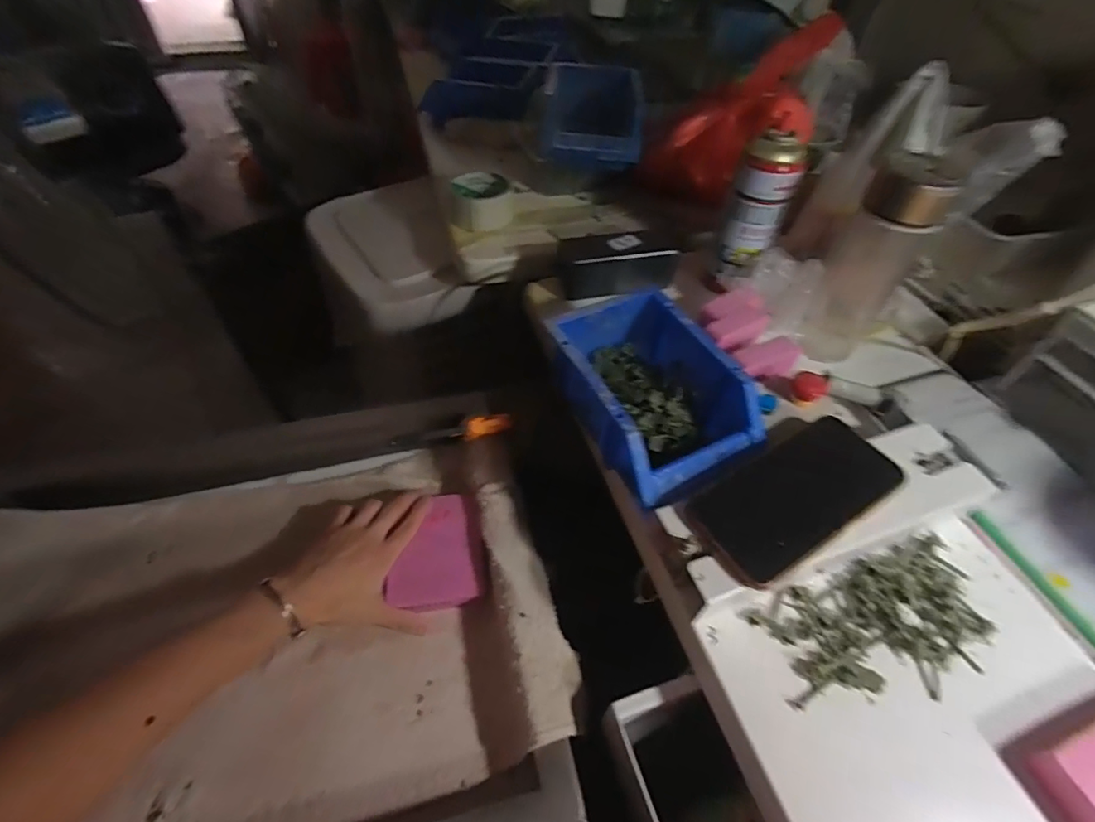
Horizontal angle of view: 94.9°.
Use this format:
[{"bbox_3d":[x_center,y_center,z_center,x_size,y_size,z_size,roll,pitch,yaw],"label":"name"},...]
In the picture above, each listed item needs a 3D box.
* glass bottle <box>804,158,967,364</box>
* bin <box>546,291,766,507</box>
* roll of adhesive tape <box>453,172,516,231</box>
[{"bbox_3d":[0.316,-0.142,0.496,0.068,0.199,0.076,33,56,23],"label":"glass bottle"},{"bbox_3d":[0.085,-0.018,0.432,0.124,0.065,0.175,-23,55,-21],"label":"bin"},{"bbox_3d":[-0.085,-0.284,0.673,0.083,0.041,0.087,-1,50,-4],"label":"roll of adhesive tape"}]

